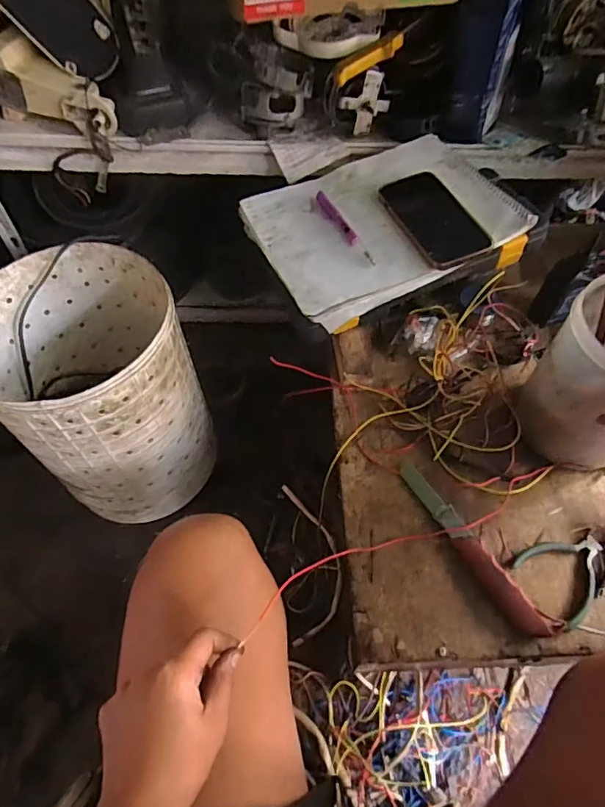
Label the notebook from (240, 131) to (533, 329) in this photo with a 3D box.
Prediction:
[{"bbox_3d":[0.100,-0.240,0.647,0.312,0.019,0.235,-25,60,-8],"label":"notebook"}]

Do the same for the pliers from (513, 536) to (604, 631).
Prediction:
[{"bbox_3d":[0.272,0.168,0.513,0.091,0.009,0.078,-28,63,-18],"label":"pliers"}]

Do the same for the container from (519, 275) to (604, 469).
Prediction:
[{"bbox_3d":[0.317,-0.030,0.530,0.133,0.175,0.123,-13,60,-10],"label":"container"}]

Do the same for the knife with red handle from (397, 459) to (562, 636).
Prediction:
[{"bbox_3d":[0.172,0.146,0.520,0.033,0.021,0.209,-30,64,-19],"label":"knife with red handle"}]

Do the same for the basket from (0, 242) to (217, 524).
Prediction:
[{"bbox_3d":[-0.284,-0.014,0.729,0.244,0.322,0.274,-25,63,-16],"label":"basket"}]

